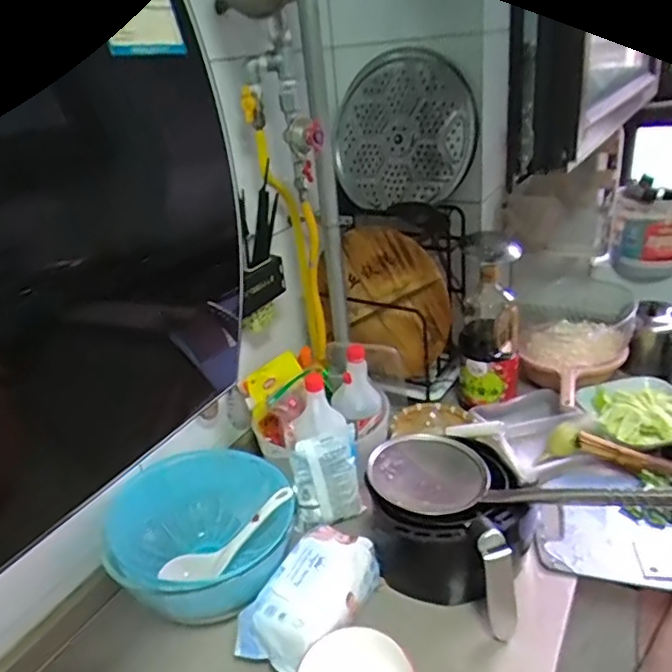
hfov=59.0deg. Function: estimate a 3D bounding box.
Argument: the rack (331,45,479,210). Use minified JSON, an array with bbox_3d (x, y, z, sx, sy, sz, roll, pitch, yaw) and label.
[{"bbox_3d":[0.119,-0.388,1.125,0.286,0.270,0.025,4,14,33],"label":"rack"}]

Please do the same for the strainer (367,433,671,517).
[{"bbox_3d":[0.232,0.190,0.779,0.409,0.077,0.135,-5,21,44],"label":"strainer"}]

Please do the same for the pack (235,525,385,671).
[{"bbox_3d":[-0.027,0.325,0.750,0.106,0.069,0.188,18,35,38],"label":"pack"}]

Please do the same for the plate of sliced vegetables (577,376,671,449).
[{"bbox_3d":[0.559,0.129,1.081,0.187,0.040,0.181,-4,27,2],"label":"plate of sliced vegetables"}]

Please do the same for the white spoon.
[{"bbox_3d":[-0.144,0.280,0.818,0.206,0.031,0.048,-38,34,-6],"label":"white spoon"}]

